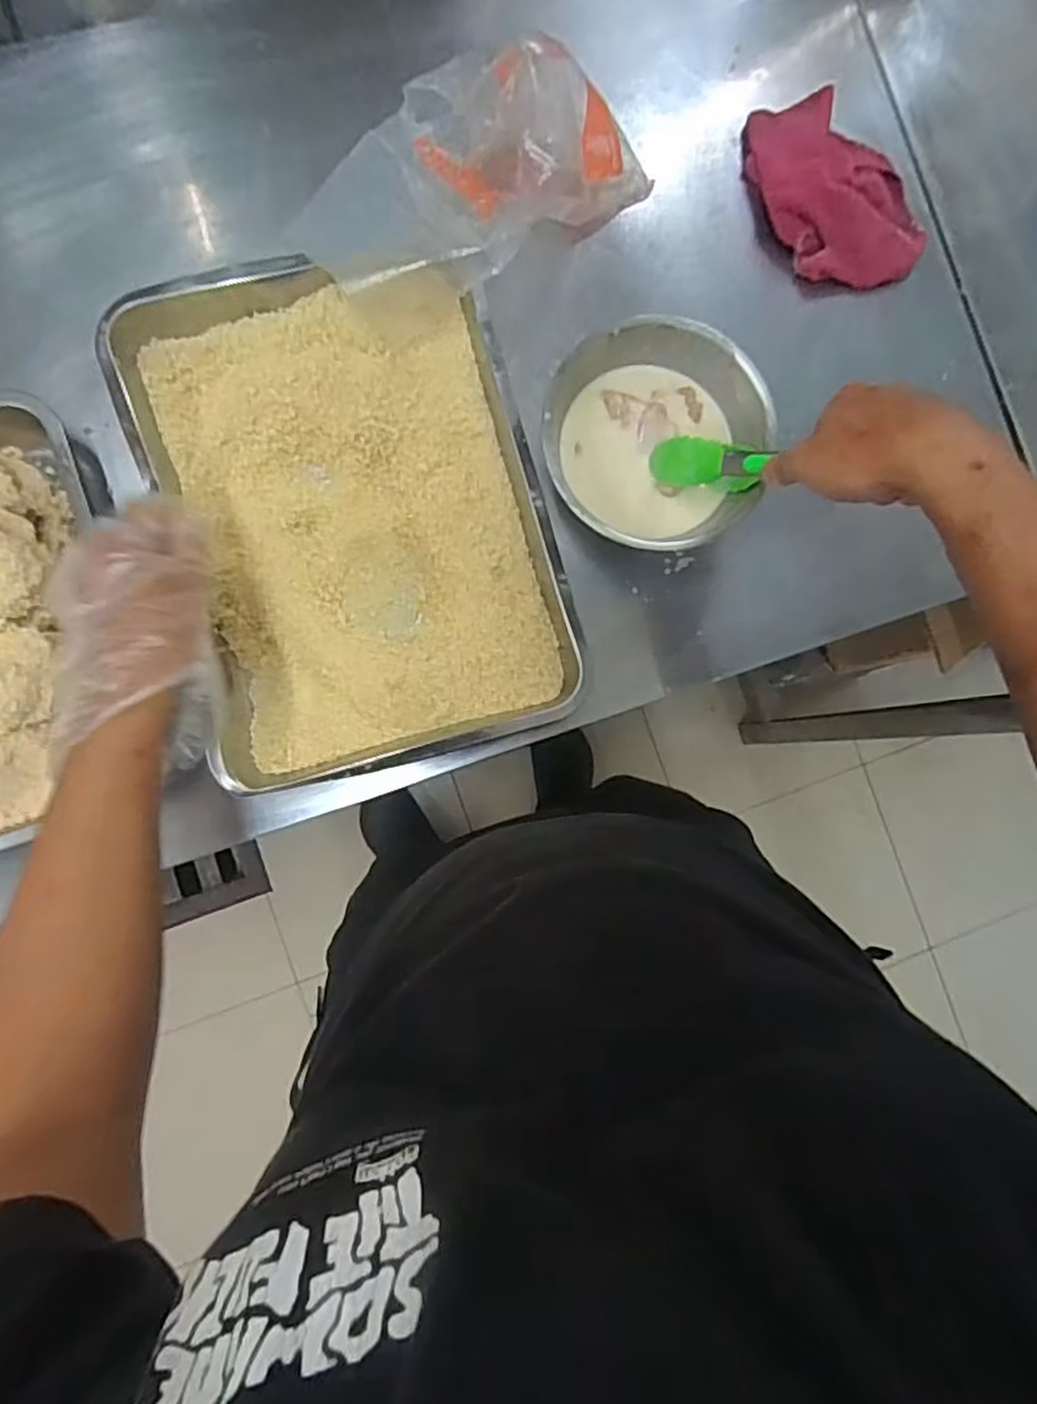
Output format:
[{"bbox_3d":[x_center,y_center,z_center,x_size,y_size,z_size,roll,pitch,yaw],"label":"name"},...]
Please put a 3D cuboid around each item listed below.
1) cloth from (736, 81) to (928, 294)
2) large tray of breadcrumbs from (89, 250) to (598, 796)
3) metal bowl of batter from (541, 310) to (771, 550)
[{"bbox_3d":[0.269,-0.437,0.615,0.121,0.039,0.168,-22,88,-7],"label":"cloth"},{"bbox_3d":[-0.124,-0.145,0.564,0.278,0.052,0.378,-15,87,-7],"label":"large tray of breadcrumbs"},{"bbox_3d":[0.100,-0.197,0.565,0.166,0.065,0.159,0,87,-7],"label":"metal bowl of batter"}]

